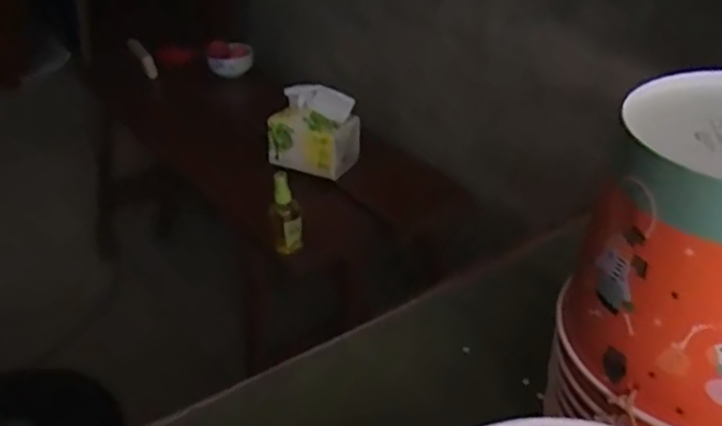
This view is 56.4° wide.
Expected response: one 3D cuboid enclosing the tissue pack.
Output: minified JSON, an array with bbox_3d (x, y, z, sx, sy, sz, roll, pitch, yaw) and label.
[{"bbox_3d":[-0.083,-0.140,1.142,0.127,0.126,0.101,17,39,27],"label":"tissue pack"}]

